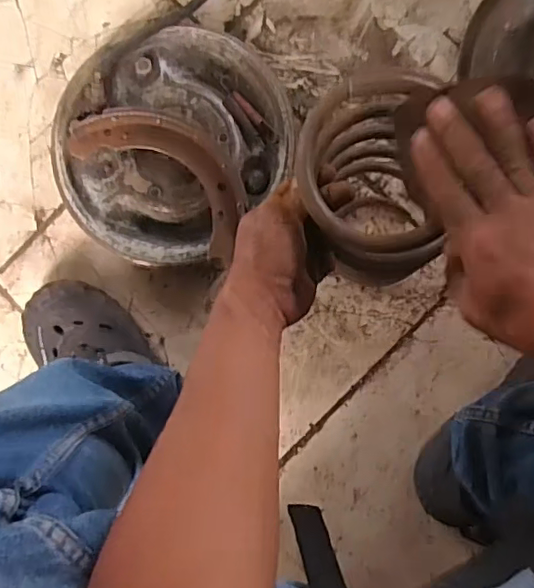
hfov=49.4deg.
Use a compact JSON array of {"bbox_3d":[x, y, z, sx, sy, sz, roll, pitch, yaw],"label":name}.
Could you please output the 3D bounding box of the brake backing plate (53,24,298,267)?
[{"bbox_3d":[-0.115,-0.177,0.666,0.260,0.088,0.246,-1,85,7],"label":"brake backing plate"}]

